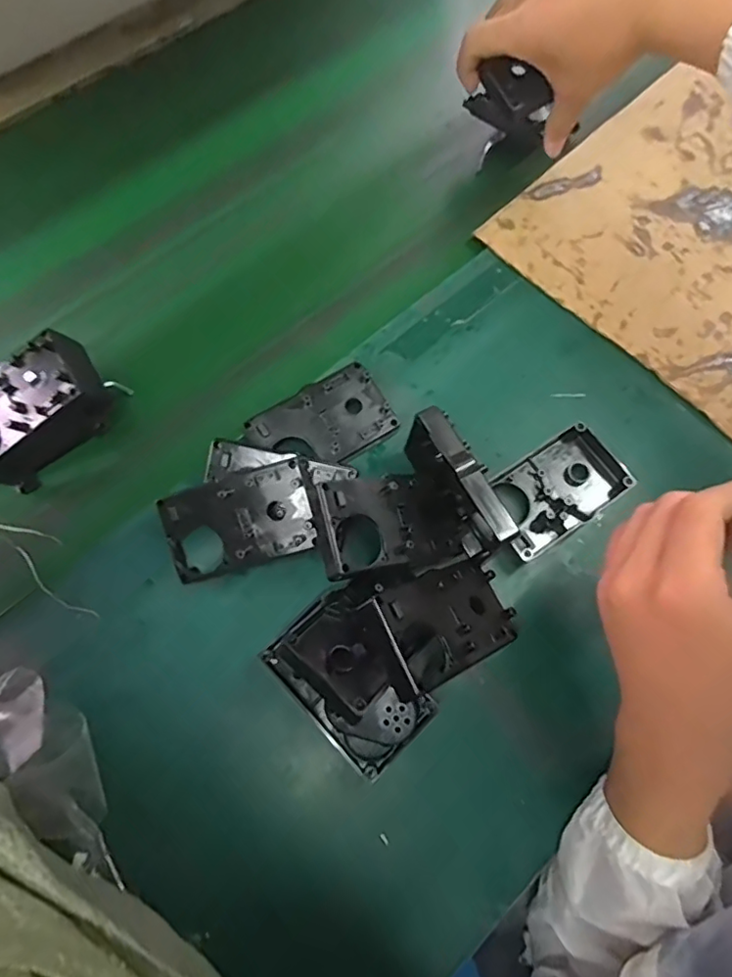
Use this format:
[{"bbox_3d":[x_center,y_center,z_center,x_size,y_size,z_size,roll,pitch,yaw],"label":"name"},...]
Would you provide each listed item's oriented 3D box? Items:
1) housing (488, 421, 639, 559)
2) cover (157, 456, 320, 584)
[{"bbox_3d":[0.132,0.002,0.394,0.103,0.023,0.058,-32,73,-12],"label":"housing"},{"bbox_3d":[-0.083,0.021,0.364,0.102,0.014,0.059,-16,95,8],"label":"cover"}]

